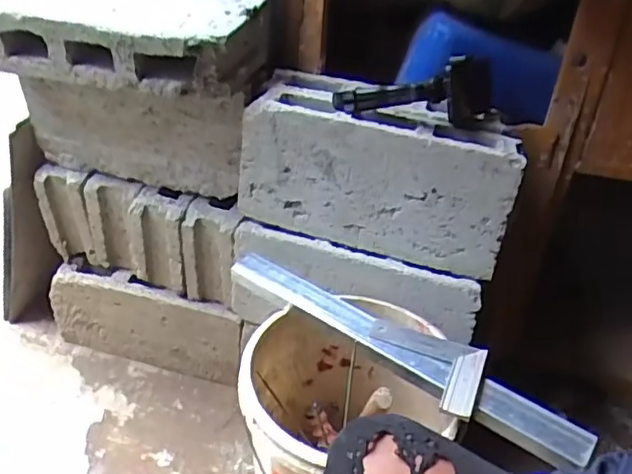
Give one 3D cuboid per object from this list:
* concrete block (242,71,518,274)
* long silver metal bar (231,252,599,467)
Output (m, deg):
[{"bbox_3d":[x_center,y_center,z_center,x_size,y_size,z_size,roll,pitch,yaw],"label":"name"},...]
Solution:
[{"bbox_3d":[0.095,-0.112,0.927,0.388,0.209,0.190,10,35,7],"label":"concrete block"},{"bbox_3d":[0.101,0.144,0.802,0.533,0.032,0.109,28,41,33],"label":"long silver metal bar"}]

